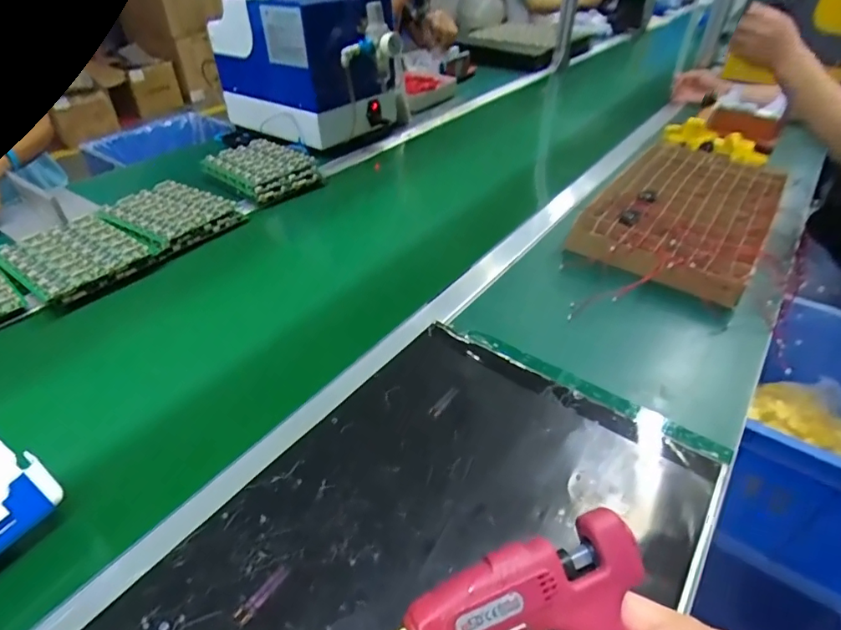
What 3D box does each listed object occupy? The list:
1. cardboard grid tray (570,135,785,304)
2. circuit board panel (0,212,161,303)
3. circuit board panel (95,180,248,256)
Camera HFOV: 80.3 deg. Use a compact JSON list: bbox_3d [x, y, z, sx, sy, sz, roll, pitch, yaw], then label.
[{"bbox_3d":[0.461,-0.195,0.864,0.265,0.060,0.458,25,45,27],"label":"cardboard grid tray"},{"bbox_3d":[-0.512,-0.096,0.733,0.186,0.007,0.159,24,44,25],"label":"circuit board panel"},{"bbox_3d":[-0.423,-0.172,0.840,0.197,0.027,0.165,26,45,27],"label":"circuit board panel"}]

